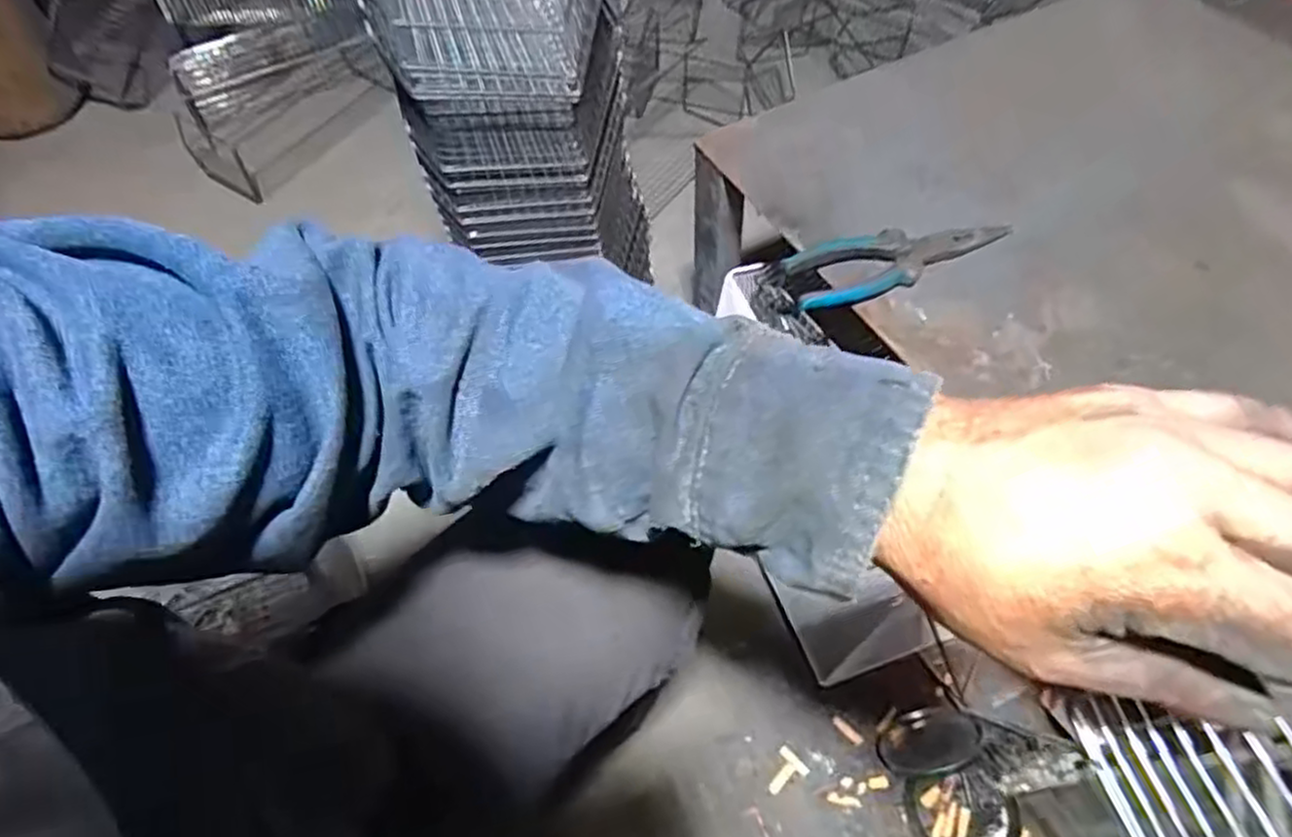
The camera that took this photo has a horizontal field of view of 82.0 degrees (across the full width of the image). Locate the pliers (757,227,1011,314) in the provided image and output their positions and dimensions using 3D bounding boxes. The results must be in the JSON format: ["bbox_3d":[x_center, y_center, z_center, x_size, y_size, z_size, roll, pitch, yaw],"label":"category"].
[{"bbox_3d":[0.198,-0.128,0.593,0.208,0.025,0.055,-18,59,-9],"label":"pliers"}]

